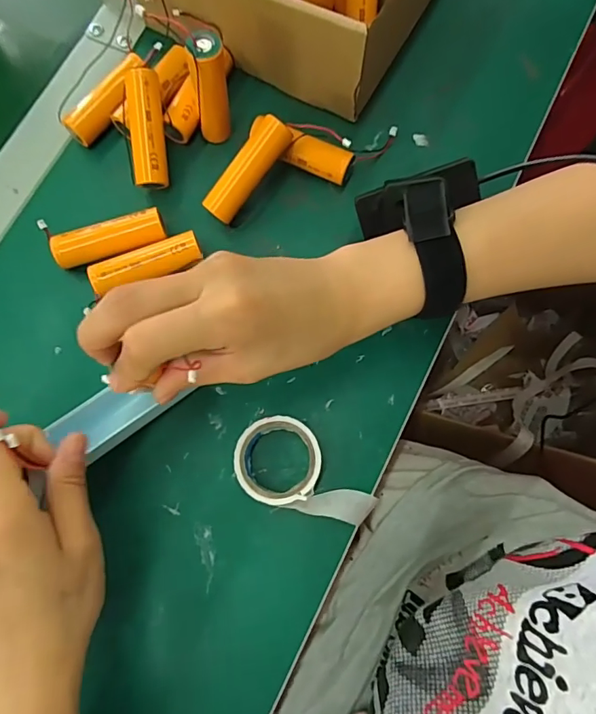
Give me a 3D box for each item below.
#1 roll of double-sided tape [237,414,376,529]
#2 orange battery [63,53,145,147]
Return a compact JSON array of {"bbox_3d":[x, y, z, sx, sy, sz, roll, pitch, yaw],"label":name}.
[{"bbox_3d":[0.001,0.073,0.280,0.084,0.022,0.047,43,81,10],"label":"roll of double-sided tape"},{"bbox_3d":[-0.133,-0.181,0.339,0.021,0.023,0.071,38,80,9],"label":"orange battery"}]

